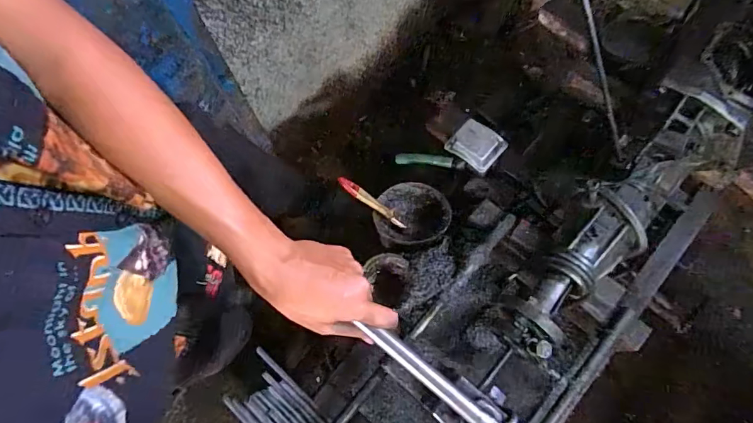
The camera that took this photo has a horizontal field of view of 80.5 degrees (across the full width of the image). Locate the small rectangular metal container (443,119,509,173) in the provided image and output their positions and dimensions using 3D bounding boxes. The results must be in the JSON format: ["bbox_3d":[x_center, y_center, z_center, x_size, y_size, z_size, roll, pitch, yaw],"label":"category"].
[{"bbox_3d":[0.174,-0.118,0.768,0.082,0.035,0.071,39,73,13],"label":"small rectangular metal container"}]

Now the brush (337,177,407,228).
[{"bbox_3d":[-0.006,-0.016,0.751,0.140,0.016,0.025,35,69,-21],"label":"brush"}]

